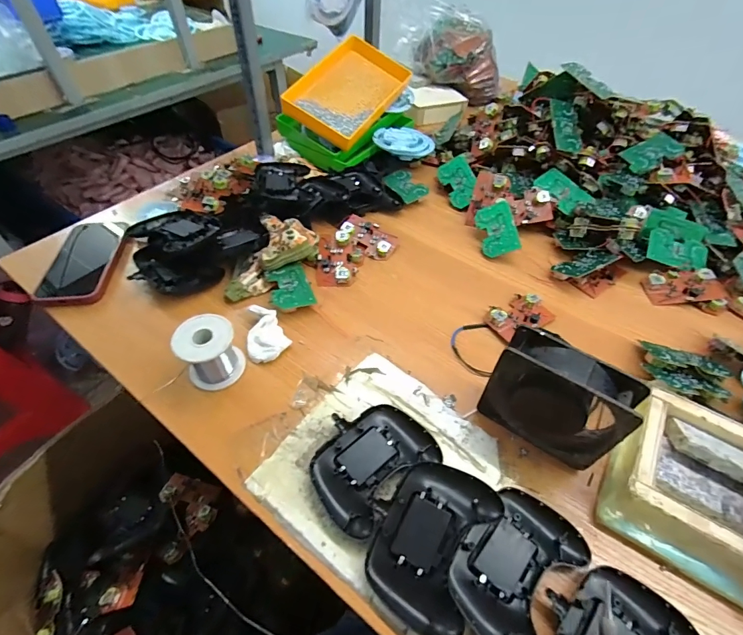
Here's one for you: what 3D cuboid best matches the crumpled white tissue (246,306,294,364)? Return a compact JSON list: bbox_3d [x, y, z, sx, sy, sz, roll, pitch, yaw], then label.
[{"bbox_3d":[-0.134,0.021,0.476,0.050,0.027,0.071,-25,56,-21],"label":"crumpled white tissue"}]

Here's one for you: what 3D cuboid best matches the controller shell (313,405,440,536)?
[{"bbox_3d":[-0.001,0.143,0.386,0.121,0.018,0.092,-35,60,-27],"label":"controller shell"}]

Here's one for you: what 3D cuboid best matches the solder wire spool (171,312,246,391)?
[{"bbox_3d":[-0.181,0.040,0.434,0.063,0.069,0.057,-32,59,-25],"label":"solder wire spool"}]

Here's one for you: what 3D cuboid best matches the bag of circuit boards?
[{"bbox_3d":[0.214,-0.629,0.928,0.209,0.151,0.154,17,52,11],"label":"bag of circuit boards"}]

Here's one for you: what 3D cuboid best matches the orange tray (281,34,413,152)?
[{"bbox_3d":[-0.043,-0.440,0.743,0.154,0.027,0.238,34,70,-2],"label":"orange tray"}]

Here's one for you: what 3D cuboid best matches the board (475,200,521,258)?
[{"bbox_3d":[0.199,-0.141,0.608,0.055,0.007,0.094,-16,66,24],"label":"board"}]

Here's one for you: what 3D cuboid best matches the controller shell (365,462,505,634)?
[{"bbox_3d":[0.051,0.192,0.333,0.085,0.032,0.119,24,54,17],"label":"controller shell"}]

